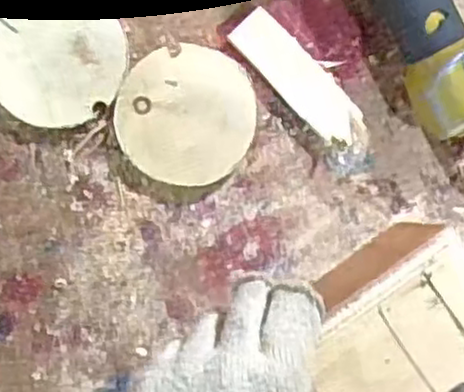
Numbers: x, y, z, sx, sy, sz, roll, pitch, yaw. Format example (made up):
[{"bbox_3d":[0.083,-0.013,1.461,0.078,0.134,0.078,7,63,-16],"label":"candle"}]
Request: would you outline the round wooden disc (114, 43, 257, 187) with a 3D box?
[{"bbox_3d":[-0.027,-0.048,0.442,0.079,0.010,0.078,0,90,-5],"label":"round wooden disc"}]

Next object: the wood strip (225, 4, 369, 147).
[{"bbox_3d":[0.040,-0.069,0.443,0.029,0.010,0.093,-44,93,-4],"label":"wood strip"}]

